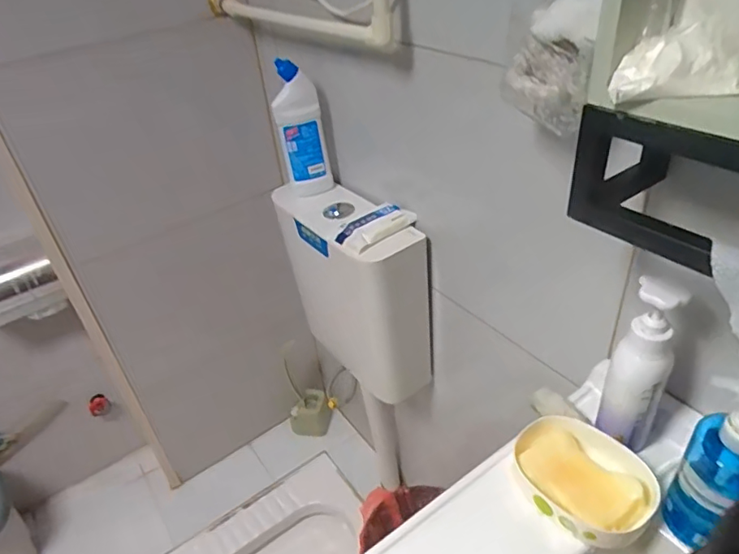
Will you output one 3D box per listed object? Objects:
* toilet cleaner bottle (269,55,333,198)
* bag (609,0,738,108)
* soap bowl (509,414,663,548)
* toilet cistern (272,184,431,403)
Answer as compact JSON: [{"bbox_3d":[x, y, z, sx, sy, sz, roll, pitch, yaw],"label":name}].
[{"bbox_3d":[-0.130,-0.278,1.019,0.089,0.239,0.060,-12,37,-7],"label":"toilet cleaner bottle"},{"bbox_3d":[0.216,-0.176,0.355,0.089,0.099,0.055,4,38,13],"label":"bag"},{"bbox_3d":[0.218,0.207,0.551,0.106,0.035,0.138,-27,41,-25],"label":"soap bowl"},{"bbox_3d":[-0.034,0.038,1.100,0.163,0.398,0.326,-22,40,-19],"label":"toilet cistern"}]

